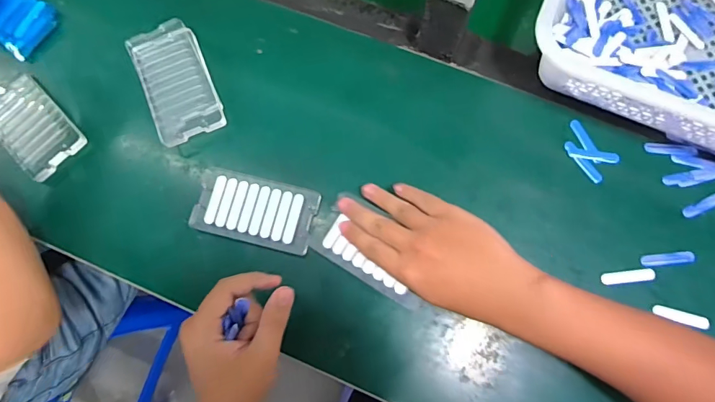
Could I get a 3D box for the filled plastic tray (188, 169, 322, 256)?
[{"bbox_3d":[-0.105,0.009,0.425,0.121,0.009,0.067,14,78,5],"label":"filled plastic tray"}]

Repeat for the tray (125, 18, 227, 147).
[{"bbox_3d":[-0.195,-0.130,0.445,0.070,0.021,0.143,-24,78,-3],"label":"tray"}]

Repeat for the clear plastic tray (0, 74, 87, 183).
[{"bbox_3d":[-0.362,-0.086,0.457,0.125,0.013,0.068,44,83,10],"label":"clear plastic tray"}]

